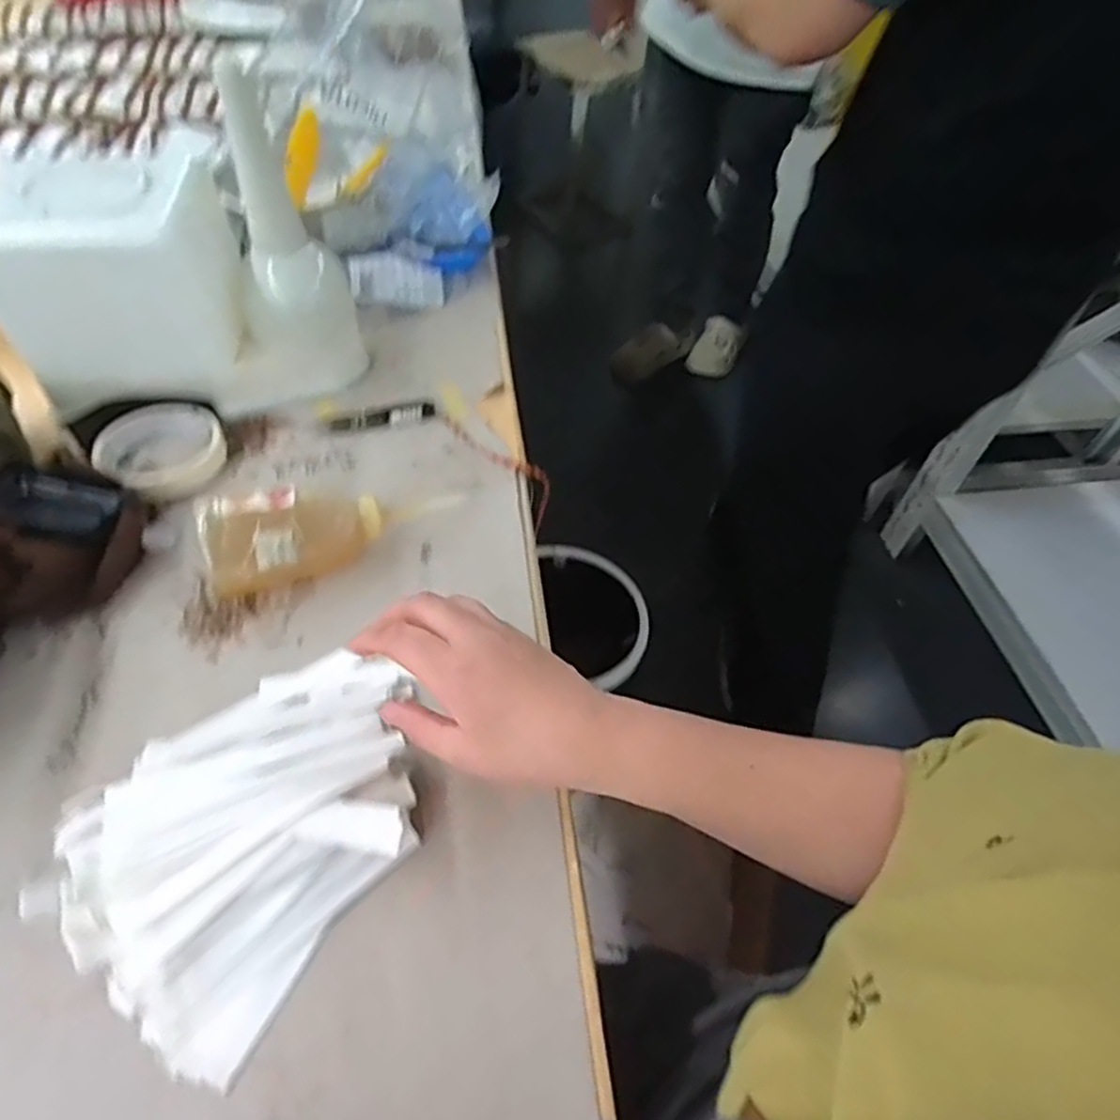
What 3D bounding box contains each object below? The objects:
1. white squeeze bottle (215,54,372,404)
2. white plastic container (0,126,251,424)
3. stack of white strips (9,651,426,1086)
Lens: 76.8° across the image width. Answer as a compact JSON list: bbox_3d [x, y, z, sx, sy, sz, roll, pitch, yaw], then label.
[{"bbox_3d":[-0.211,-0.229,0.544,0.085,0.214,0.069,-4,54,-7],"label":"white squeeze bottle"},{"bbox_3d":[-0.336,-0.217,0.555,0.158,0.168,0.126,-7,53,-11],"label":"white plastic container"},{"bbox_3d":[-0.163,0.134,0.384,0.153,0.039,0.202,31,57,18],"label":"stack of white strips"}]

